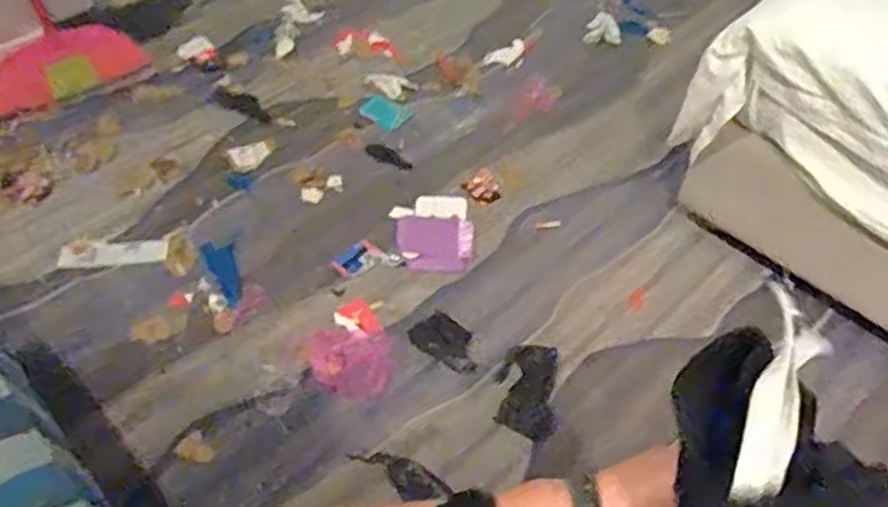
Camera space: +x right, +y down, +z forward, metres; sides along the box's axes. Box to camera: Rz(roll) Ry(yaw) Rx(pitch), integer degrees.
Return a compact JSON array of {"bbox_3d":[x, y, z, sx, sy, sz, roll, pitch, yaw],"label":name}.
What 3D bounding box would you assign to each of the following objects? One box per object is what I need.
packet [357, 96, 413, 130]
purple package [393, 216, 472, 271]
[{"bbox_3d":[-0.133,-0.316,1.615,0.105,0.021,0.077,27,56,18],"label":"packet"},{"bbox_3d":[-0.017,-0.025,1.381,0.148,0.015,0.134,-1,52,-2],"label":"purple package"}]

